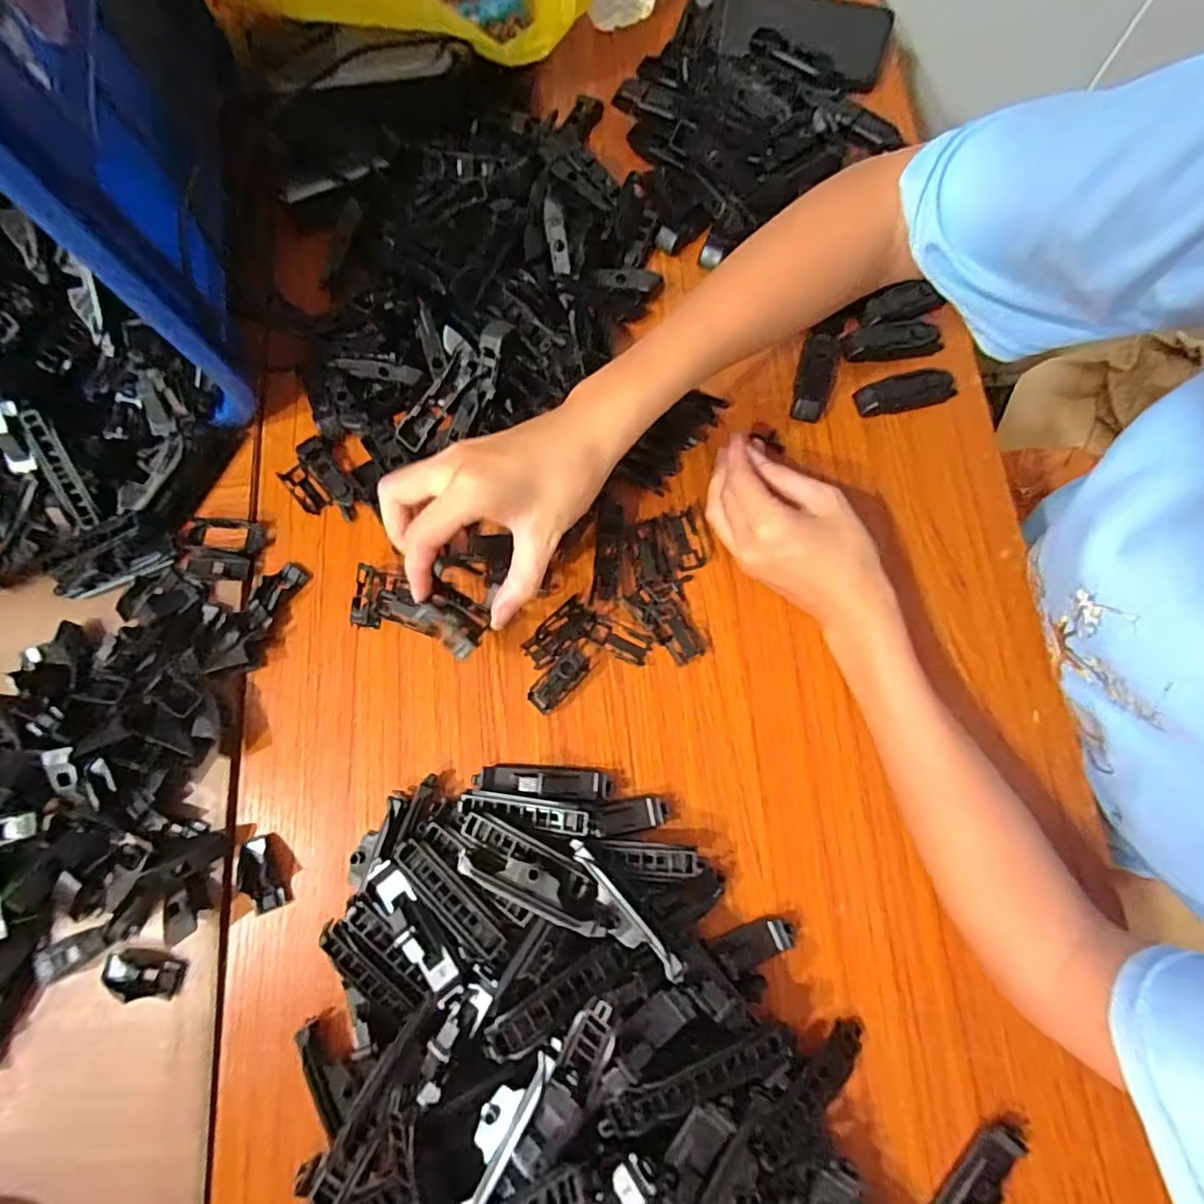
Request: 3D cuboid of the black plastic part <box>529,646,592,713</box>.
[{"bbox_3d":[-0.026,0.047,0.363,0.018,0.015,0.042,41,80,10],"label":"black plastic part"}]

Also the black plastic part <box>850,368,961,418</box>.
[{"bbox_3d":[0.204,-0.140,0.400,0.064,0.012,0.025,-15,76,-3],"label":"black plastic part"}]

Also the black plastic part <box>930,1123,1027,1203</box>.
[{"bbox_3d":[0.179,0.292,0.291,0.018,0.019,0.077,39,80,9],"label":"black plastic part"}]

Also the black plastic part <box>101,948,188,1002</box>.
[{"bbox_3d":[-0.251,0.202,0.325,0.042,0.009,0.022,8,76,3],"label":"black plastic part"}]

